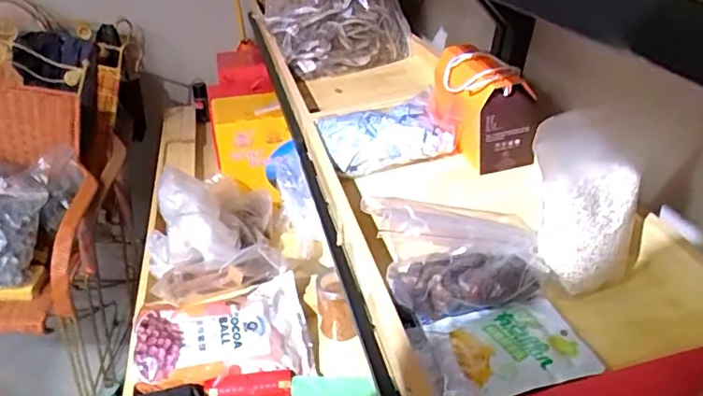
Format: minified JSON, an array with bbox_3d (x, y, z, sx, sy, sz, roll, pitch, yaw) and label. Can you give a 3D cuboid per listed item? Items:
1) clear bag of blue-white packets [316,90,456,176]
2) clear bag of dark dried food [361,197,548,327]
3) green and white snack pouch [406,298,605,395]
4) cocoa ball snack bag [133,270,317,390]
[{"bbox_3d":[0.053,-0.105,0.900,0.190,0.076,0.132,-1,29,-14],"label":"clear bag of blue-white packets"},{"bbox_3d":[0.104,0.063,0.570,0.169,0.107,0.070,-1,29,-14],"label":"clear bag of dark dried food"},{"bbox_3d":[0.135,0.143,0.532,0.163,0.018,0.106,-11,30,-8],"label":"green and white snack pouch"},{"bbox_3d":[-0.233,0.246,1.037,0.301,0.035,0.194,-3,47,-17],"label":"cocoa ball snack bag"}]

